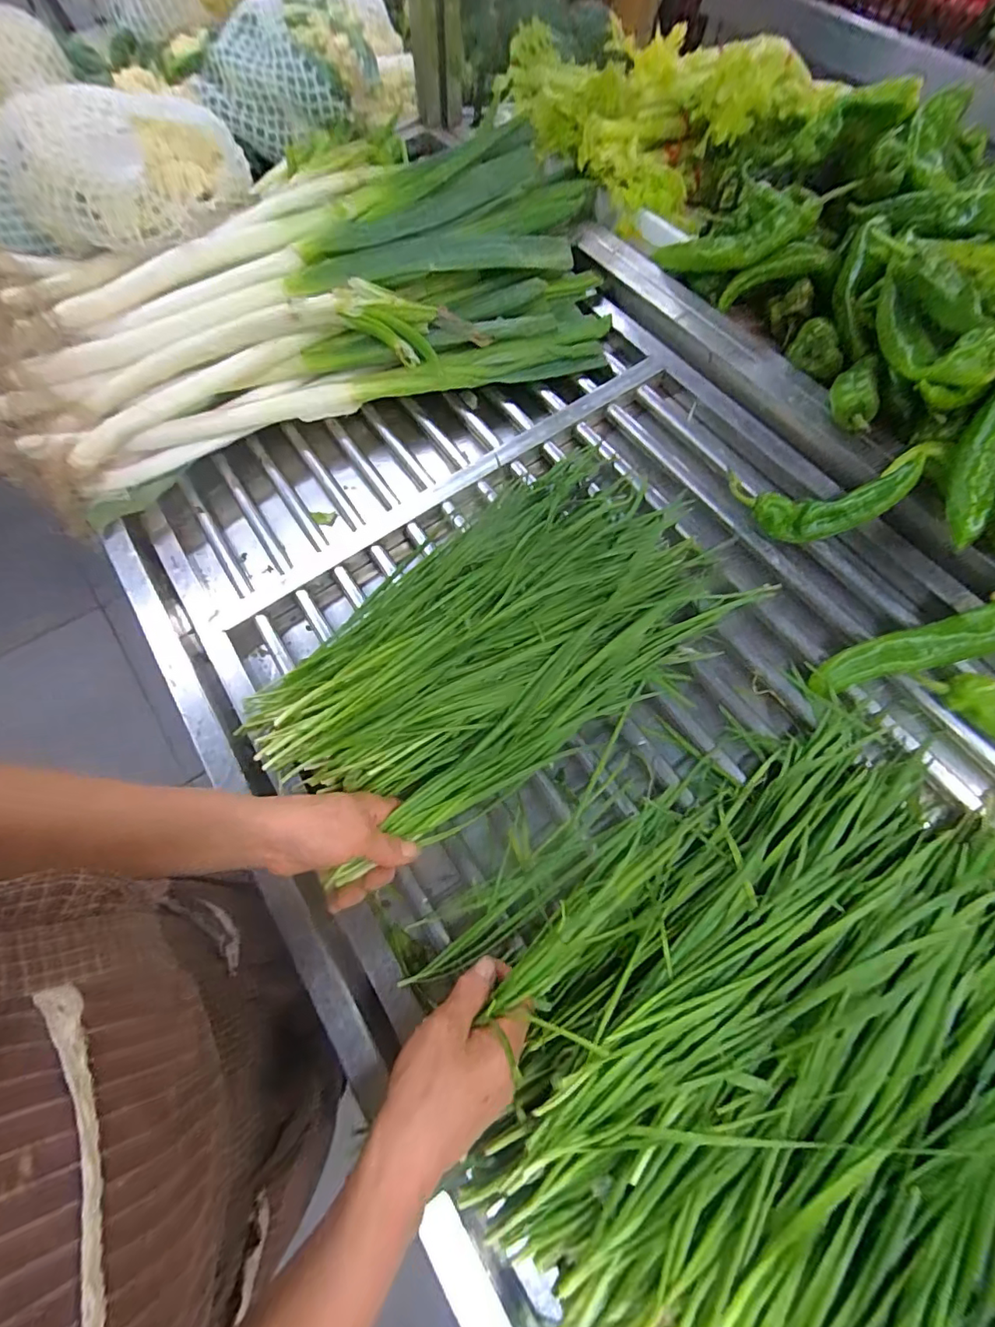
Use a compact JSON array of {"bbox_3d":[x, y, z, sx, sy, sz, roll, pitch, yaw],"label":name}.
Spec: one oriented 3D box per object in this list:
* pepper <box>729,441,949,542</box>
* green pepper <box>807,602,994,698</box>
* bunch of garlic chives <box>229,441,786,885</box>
[{"bbox_3d":[0.329,-0.167,0.510,0.178,0.045,0.073,-12,63,16],"label":"pepper"},{"bbox_3d":[0.380,-0.018,0.446,0.211,0.025,0.037,-19,66,7],"label":"green pepper"},{"bbox_3d":[0.010,-0.024,0.482,0.439,0.052,0.256,-39,72,-18],"label":"bunch of garlic chives"}]

